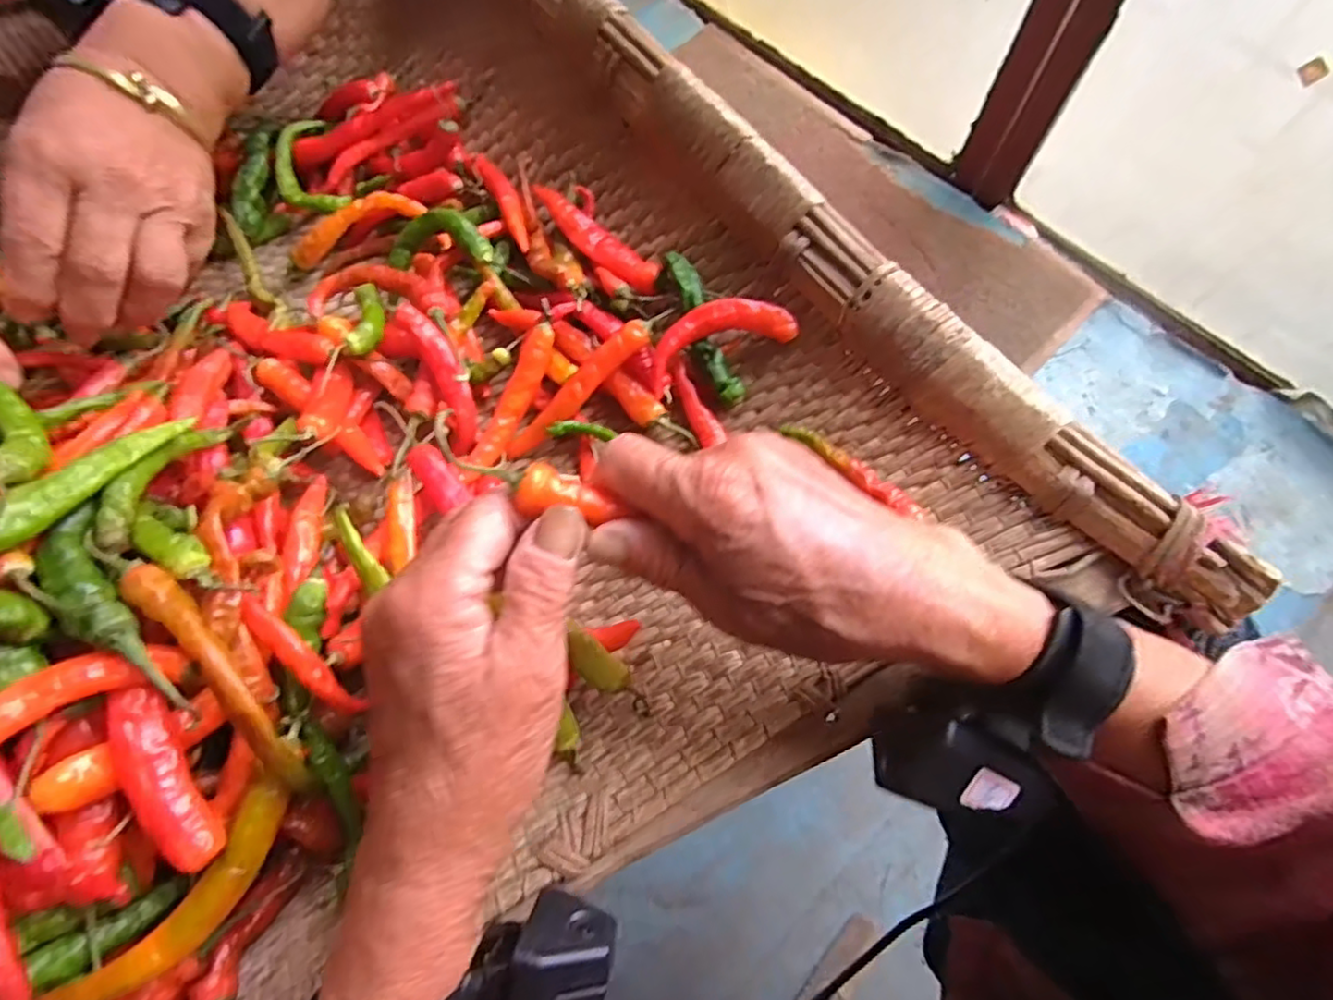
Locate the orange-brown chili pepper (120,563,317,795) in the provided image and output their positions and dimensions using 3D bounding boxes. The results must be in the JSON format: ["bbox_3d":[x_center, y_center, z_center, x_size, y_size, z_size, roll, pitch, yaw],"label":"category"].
[{"bbox_3d":[-0.153,0.062,0.220,0.013,0.015,0.096,-35,92,-12],"label":"orange-brown chili pepper"}]

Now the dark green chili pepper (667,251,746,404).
[{"bbox_3d":[0.020,-0.091,0.334,0.015,0.012,0.086,-21,89,-7],"label":"dark green chili pepper"}]

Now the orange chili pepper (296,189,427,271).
[{"bbox_3d":[-0.192,-0.171,0.393,0.082,0.022,0.018,-25,68,-9],"label":"orange chili pepper"}]

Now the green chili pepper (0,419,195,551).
[{"bbox_3d":[-0.207,-0.005,0.221,0.013,0.013,0.093,17,38,9],"label":"green chili pepper"}]

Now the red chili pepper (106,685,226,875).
[{"bbox_3d":[-0.169,0.094,0.214,0.017,0.013,0.062,-28,85,-10],"label":"red chili pepper"}]

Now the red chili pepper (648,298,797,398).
[{"bbox_3d":[0.026,-0.084,0.332,0.076,0.022,0.027,-17,67,-6],"label":"red chili pepper"}]

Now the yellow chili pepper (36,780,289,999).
[{"bbox_3d":[-0.160,0.135,0.214,0.022,0.012,0.083,34,72,15],"label":"yellow chili pepper"}]

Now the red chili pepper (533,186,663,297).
[{"bbox_3d":[-0.044,-0.155,0.370,0.022,0.012,0.112,-35,70,-13],"label":"red chili pepper"}]

